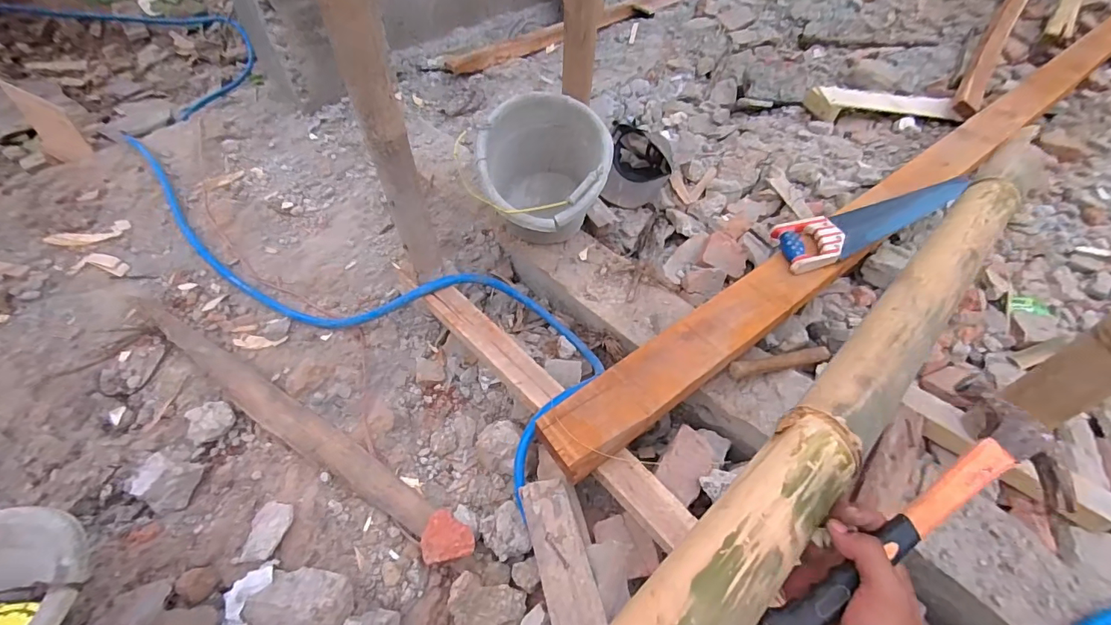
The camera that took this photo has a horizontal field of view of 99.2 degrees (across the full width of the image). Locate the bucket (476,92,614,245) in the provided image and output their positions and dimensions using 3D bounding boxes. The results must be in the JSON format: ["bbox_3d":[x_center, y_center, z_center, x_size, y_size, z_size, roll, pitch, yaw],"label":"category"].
[{"bbox_3d":[-0.024,-0.261,0.982,0.243,0.229,0.313,-5,54,-5],"label":"bucket"}]

